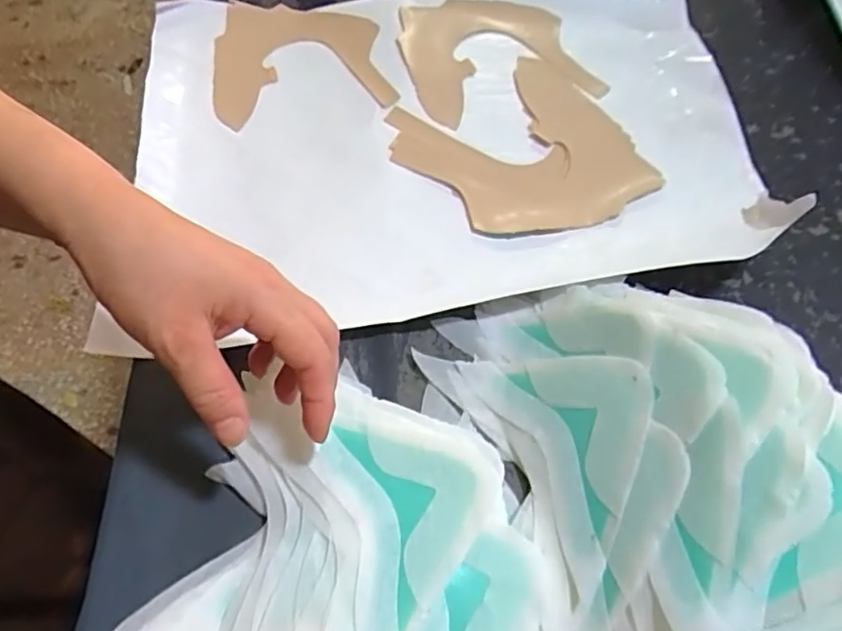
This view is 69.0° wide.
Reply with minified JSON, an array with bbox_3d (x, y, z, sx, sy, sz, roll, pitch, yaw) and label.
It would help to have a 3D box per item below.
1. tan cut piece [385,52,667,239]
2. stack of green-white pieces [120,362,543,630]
[{"bbox_3d":[0.080,-0.132,0.484,0.165,0.015,0.178,-29,62,-13],"label":"tan cut piece"},{"bbox_3d":[-0.045,0.139,0.323,0.190,0.033,0.199,23,64,16],"label":"stack of green-white pieces"}]

